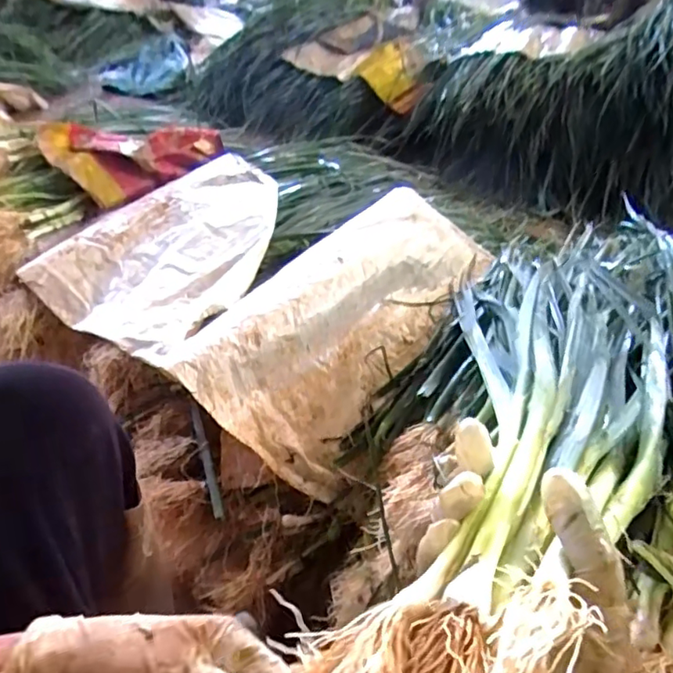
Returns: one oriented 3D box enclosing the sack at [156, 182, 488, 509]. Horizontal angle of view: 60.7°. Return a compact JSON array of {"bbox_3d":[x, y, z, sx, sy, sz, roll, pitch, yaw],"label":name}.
[{"bbox_3d":[0.029,-0.065,0.782,0.209,0.099,0.575,20,45,22],"label":"sack"}]

